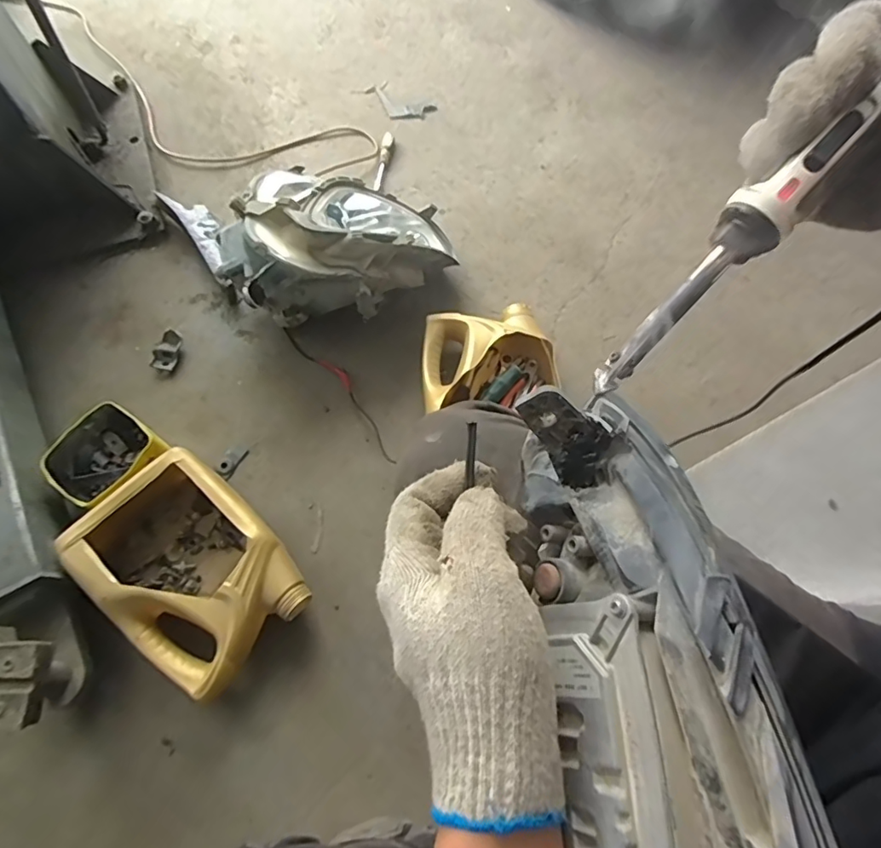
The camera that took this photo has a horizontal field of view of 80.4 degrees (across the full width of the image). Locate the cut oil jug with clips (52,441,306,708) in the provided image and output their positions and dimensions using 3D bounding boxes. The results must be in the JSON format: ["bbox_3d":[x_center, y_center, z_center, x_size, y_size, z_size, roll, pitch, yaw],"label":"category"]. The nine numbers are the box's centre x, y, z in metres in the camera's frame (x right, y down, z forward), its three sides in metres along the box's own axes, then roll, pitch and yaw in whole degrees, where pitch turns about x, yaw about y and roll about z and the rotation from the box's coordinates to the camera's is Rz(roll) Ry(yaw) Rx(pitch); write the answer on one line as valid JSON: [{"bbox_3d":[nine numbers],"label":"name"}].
[{"bbox_3d":[-0.335,0.196,0.711,0.289,0.105,0.206,39,73,16],"label":"cut oil jug with clips"}]

